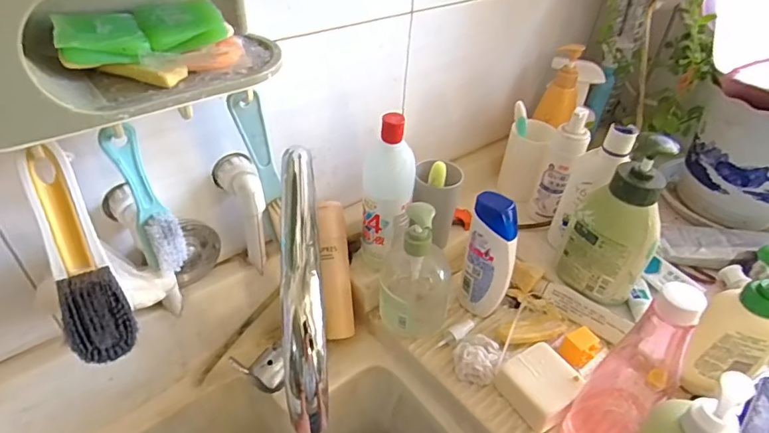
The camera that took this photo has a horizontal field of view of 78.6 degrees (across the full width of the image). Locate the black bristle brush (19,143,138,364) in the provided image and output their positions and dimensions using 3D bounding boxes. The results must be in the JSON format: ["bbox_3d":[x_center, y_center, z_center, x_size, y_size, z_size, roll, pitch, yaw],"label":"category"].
[{"bbox_3d":[-0.241,0.035,0.370,0.043,0.180,0.025,-15,19,-21],"label":"black bristle brush"}]

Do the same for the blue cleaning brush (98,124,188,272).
[{"bbox_3d":[-0.207,-0.011,0.413,0.026,0.142,0.033,35,49,30],"label":"blue cleaning brush"}]

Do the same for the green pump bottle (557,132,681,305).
[{"bbox_3d":[0.282,0.006,0.565,0.095,0.212,0.074,25,45,22],"label":"green pump bottle"}]

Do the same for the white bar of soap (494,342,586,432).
[{"bbox_3d":[0.168,0.178,0.500,0.064,0.040,0.070,-20,47,-26],"label":"white bar of soap"}]

